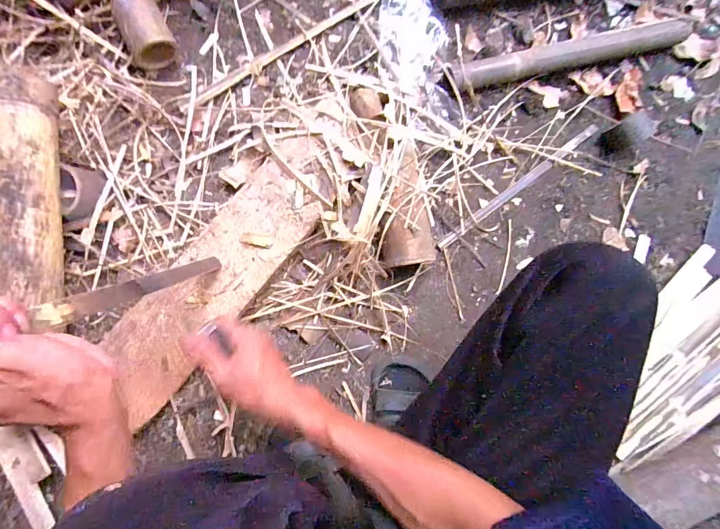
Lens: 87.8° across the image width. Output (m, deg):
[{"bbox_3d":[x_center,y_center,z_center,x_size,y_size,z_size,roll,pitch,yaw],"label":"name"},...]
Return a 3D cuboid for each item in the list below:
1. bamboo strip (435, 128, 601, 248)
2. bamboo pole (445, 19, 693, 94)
[{"bbox_3d":[0.293,-0.145,0.675,0.381,0.005,0.018,-37,92,-9],"label":"bamboo strip"},{"bbox_3d":[0.401,-0.400,0.700,0.534,0.036,0.061,-18,89,-10],"label":"bamboo pole"}]

